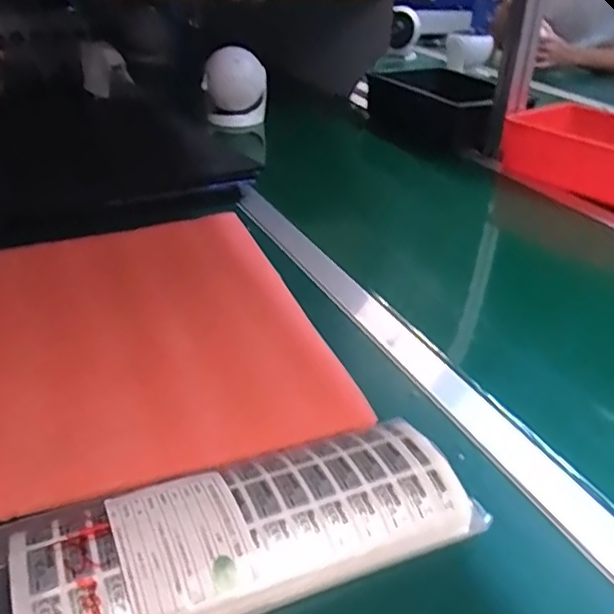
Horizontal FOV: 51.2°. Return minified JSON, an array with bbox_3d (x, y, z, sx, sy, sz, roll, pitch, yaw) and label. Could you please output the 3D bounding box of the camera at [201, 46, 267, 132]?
[{"bbox_3d":[-0.141,-0.420,1.252,0.121,0.144,0.113,0,31,-3],"label":"camera"}]

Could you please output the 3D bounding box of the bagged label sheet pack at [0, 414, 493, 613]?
[{"bbox_3d":[-0.062,0.150,0.401,0.347,0.040,0.107,-10,33,-19],"label":"bagged label sheet pack"}]

